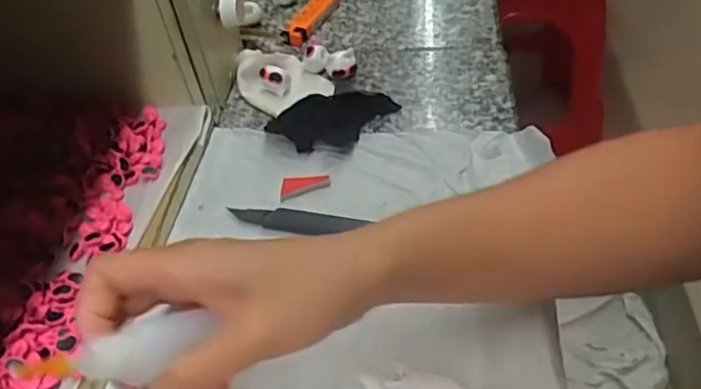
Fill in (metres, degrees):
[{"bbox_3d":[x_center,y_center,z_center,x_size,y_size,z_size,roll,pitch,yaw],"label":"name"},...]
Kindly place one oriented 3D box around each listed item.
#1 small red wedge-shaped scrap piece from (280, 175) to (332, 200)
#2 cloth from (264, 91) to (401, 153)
[{"bbox_3d":[-0.032,-0.008,0.412,0.034,0.004,0.017,-17,46,-10],"label":"small red wedge-shaped scrap piece"},{"bbox_3d":[-0.013,-0.055,0.449,0.095,0.025,0.039,-6,45,0],"label":"cloth"}]

